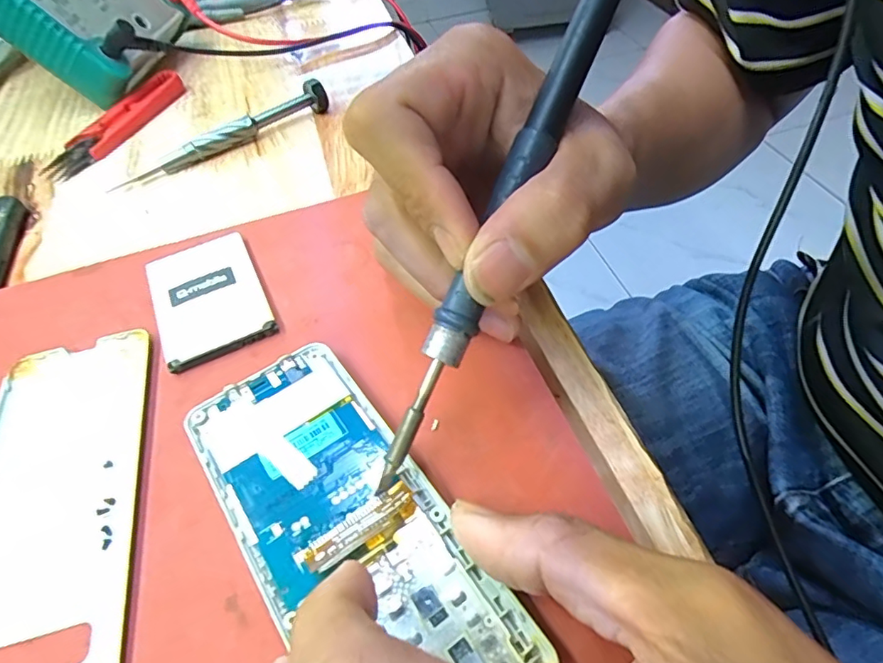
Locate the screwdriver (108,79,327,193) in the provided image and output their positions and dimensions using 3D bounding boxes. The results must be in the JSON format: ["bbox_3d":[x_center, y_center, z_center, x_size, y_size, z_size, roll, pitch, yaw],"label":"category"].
[{"bbox_3d":[-0.117,-0.107,0.290,0.120,0.014,0.009,-30,55,-17],"label":"screwdriver"}]

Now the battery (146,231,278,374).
[{"bbox_3d":[-0.091,-0.014,0.210,0.039,0.005,0.062,-24,54,-13],"label":"battery"}]

